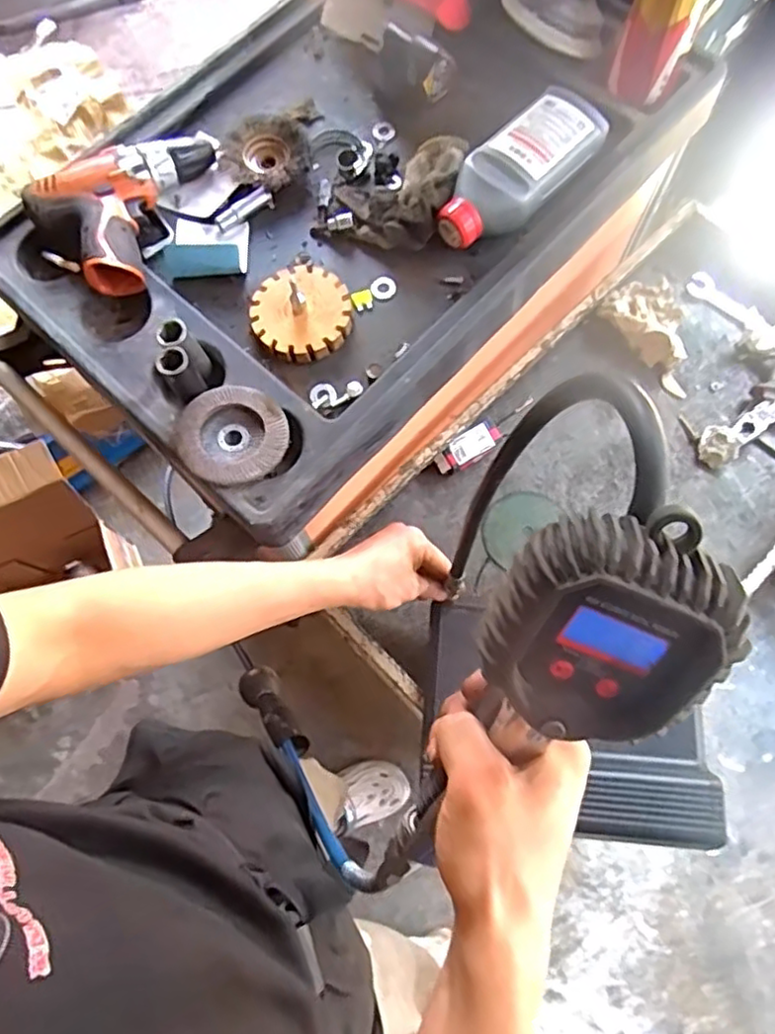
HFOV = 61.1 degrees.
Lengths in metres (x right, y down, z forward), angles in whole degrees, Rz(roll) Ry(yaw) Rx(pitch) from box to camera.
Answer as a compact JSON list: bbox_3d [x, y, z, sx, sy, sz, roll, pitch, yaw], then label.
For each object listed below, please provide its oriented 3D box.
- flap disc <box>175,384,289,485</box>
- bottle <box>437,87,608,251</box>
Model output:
[{"bbox_3d":[-0.130,-0.069,0.555,0.090,0.021,0.086,-1,72,2],"label":"flap disc"},{"bbox_3d":[0.120,-0.321,0.605,0.177,0.041,0.077,-38,75,-10],"label":"bottle"}]

